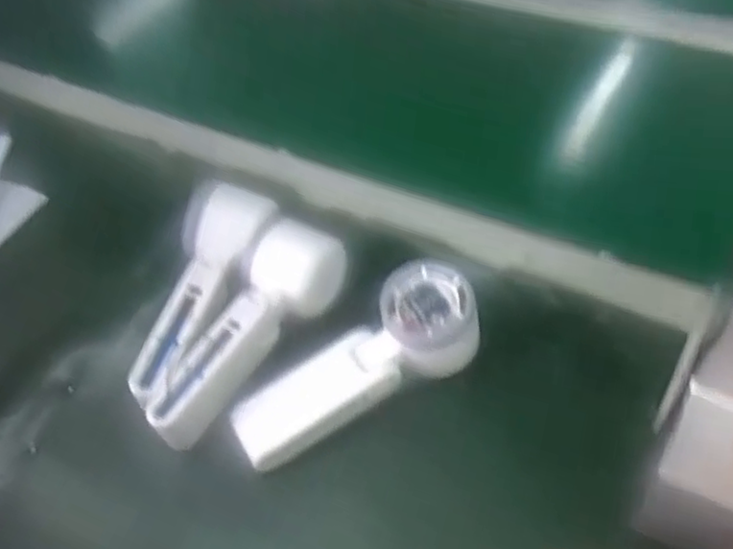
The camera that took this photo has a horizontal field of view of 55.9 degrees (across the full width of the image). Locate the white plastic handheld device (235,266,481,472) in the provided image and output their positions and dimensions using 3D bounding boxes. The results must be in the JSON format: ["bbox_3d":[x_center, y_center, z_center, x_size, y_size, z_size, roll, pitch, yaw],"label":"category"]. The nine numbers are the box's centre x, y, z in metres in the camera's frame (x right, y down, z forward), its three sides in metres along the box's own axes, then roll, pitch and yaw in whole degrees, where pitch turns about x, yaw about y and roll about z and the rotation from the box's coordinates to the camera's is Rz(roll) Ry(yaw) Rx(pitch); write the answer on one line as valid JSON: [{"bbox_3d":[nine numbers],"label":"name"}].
[{"bbox_3d":[-0.003,0.057,0.417,0.158,0.045,0.058,-35,56,-21],"label":"white plastic handheld device"}]

